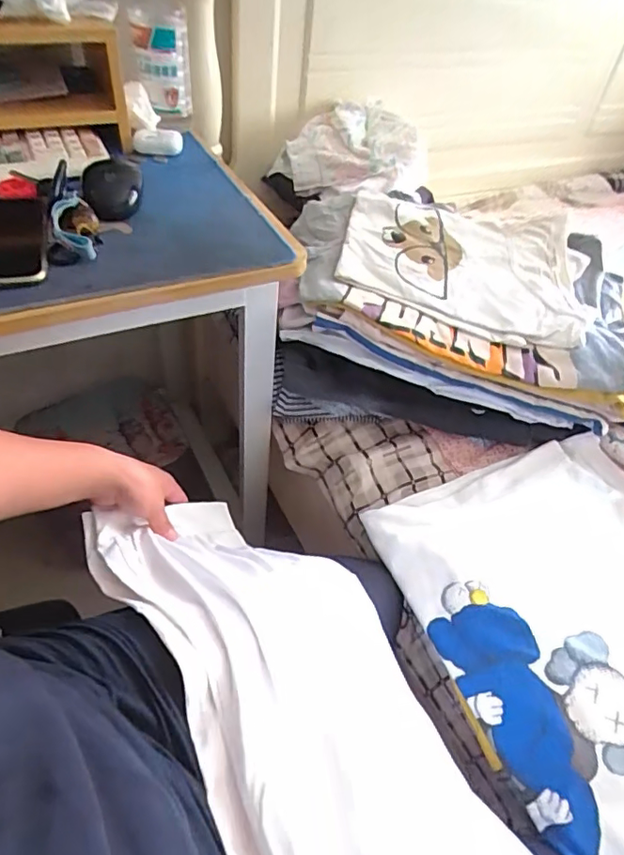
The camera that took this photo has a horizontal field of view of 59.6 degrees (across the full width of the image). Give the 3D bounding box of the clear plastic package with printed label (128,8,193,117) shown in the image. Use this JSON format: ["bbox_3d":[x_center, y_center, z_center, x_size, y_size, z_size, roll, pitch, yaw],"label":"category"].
[{"bbox_3d":[-0.168,-0.411,0.616,0.064,0.100,0.063,-5,48,-11],"label":"clear plastic package with printed label"}]

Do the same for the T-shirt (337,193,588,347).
[{"bbox_3d":[0.193,-0.209,0.686,0.298,0.022,0.214,15,57,-2],"label":"T-shirt"}]

